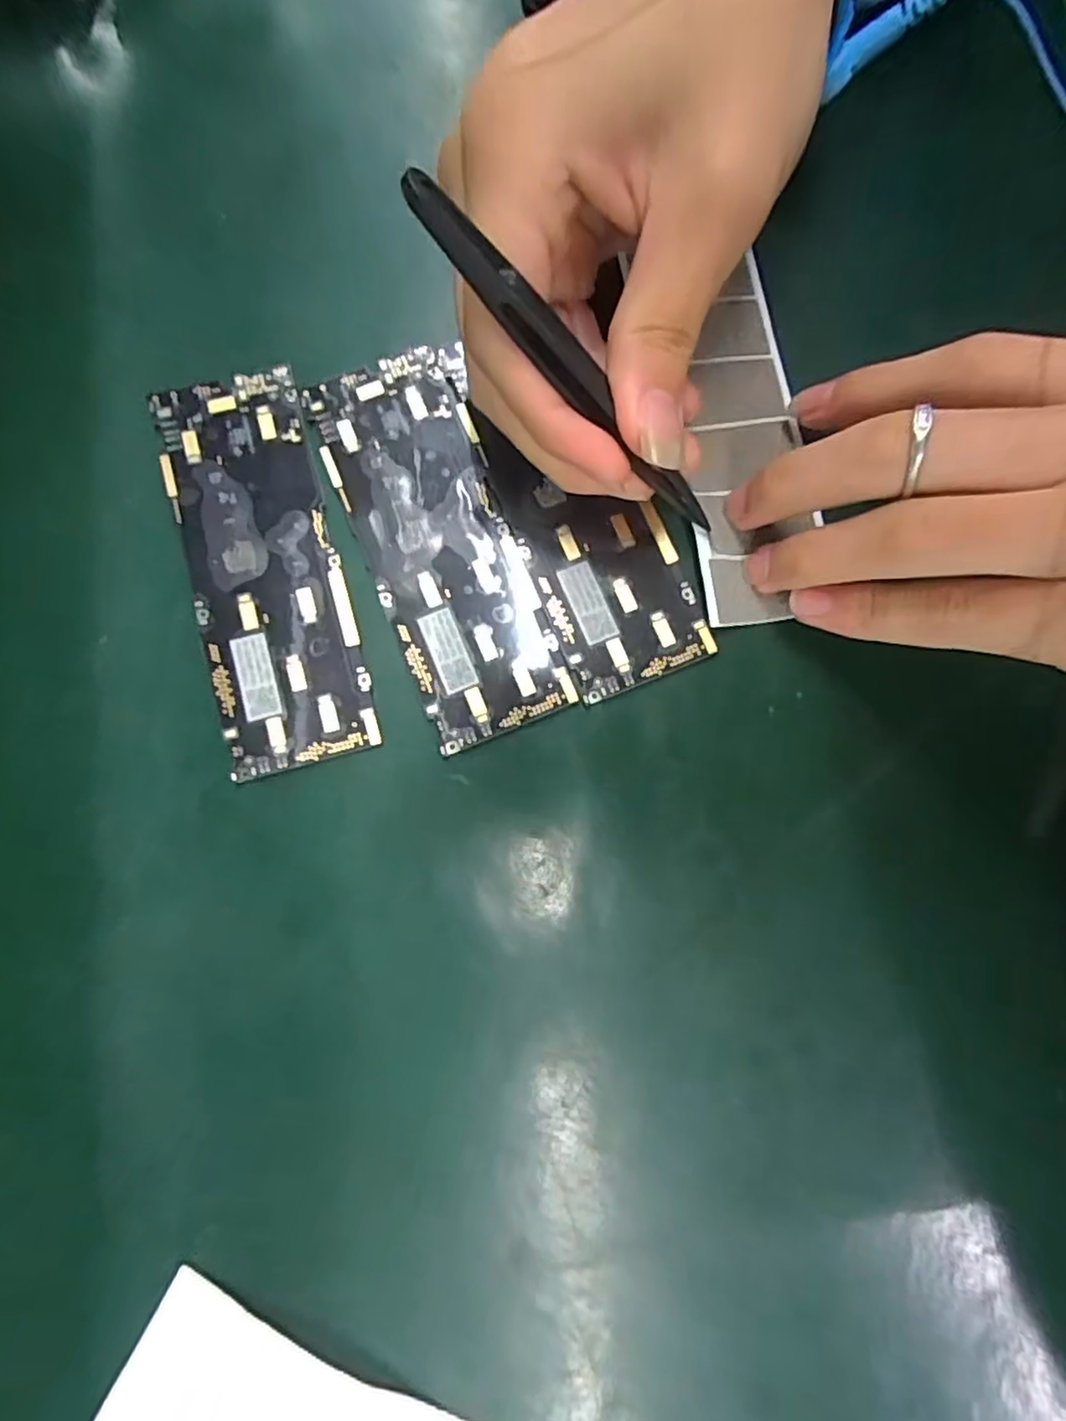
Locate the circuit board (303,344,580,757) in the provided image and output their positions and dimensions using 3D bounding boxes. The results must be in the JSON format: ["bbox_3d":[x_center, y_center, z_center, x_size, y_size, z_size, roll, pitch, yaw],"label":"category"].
[{"bbox_3d":[-0.029,-0.051,0.204,0.044,0.004,0.122,-22,83,-2],"label":"circuit board"}]

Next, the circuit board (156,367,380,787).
[{"bbox_3d":[-0.082,-0.044,0.201,0.043,0.004,0.123,-16,83,-5],"label":"circuit board"}]

